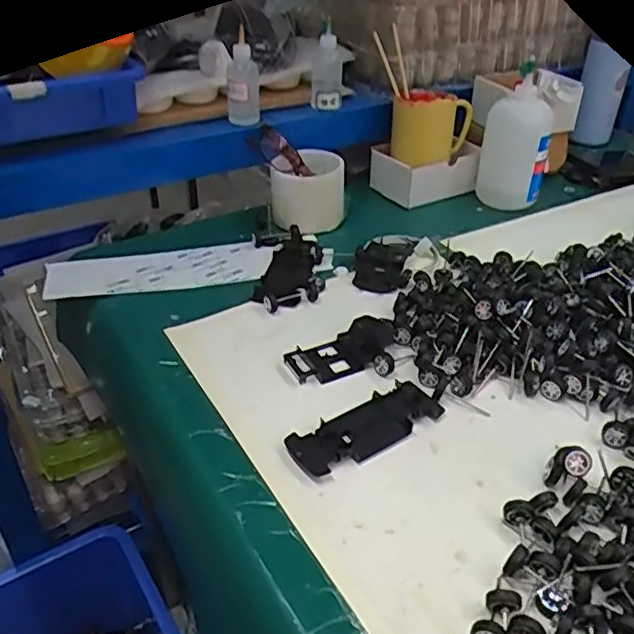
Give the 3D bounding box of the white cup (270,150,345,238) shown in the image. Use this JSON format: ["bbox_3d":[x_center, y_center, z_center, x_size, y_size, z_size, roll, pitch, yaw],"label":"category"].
[{"bbox_3d":[-0.009,-0.148,0.753,0.087,0.072,0.088,-2,35,-2],"label":"white cup"}]

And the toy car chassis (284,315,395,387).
[{"bbox_3d":[0.026,0.031,0.561,0.105,0.014,0.052,-21,40,-26],"label":"toy car chassis"}]

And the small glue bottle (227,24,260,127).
[{"bbox_3d":[-0.087,-0.275,0.736,0.038,0.097,0.045,-5,35,-6],"label":"small glue bottle"}]

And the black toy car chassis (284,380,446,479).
[{"bbox_3d":[0.039,0.083,0.487,0.124,0.006,0.046,-23,41,-28],"label":"black toy car chassis"}]

